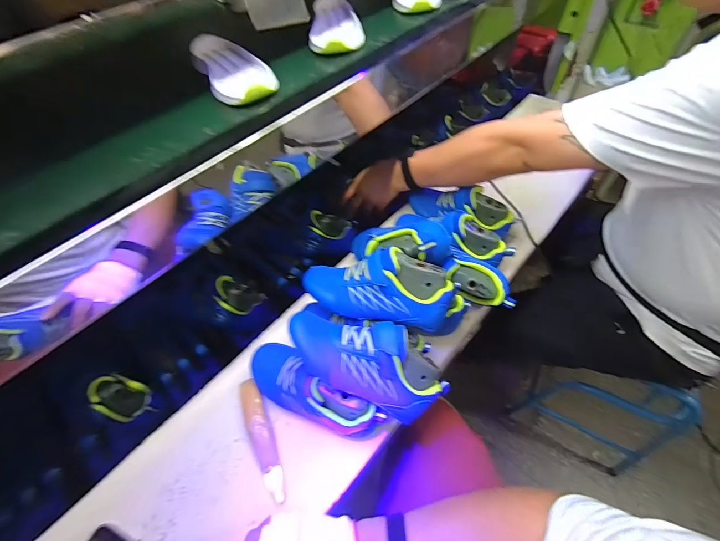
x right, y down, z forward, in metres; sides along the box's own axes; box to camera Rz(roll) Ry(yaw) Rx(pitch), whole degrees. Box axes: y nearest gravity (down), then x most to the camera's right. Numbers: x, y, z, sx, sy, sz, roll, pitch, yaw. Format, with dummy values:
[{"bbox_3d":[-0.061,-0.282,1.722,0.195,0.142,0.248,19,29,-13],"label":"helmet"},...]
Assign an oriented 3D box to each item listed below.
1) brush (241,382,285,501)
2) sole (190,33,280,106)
[{"bbox_3d":[-0.137,0.232,0.464,0.032,0.022,0.160,-24,54,-13],"label":"brush"},{"bbox_3d":[-0.185,-0.294,0.477,0.087,0.027,0.209,-28,55,-15],"label":"sole"}]

